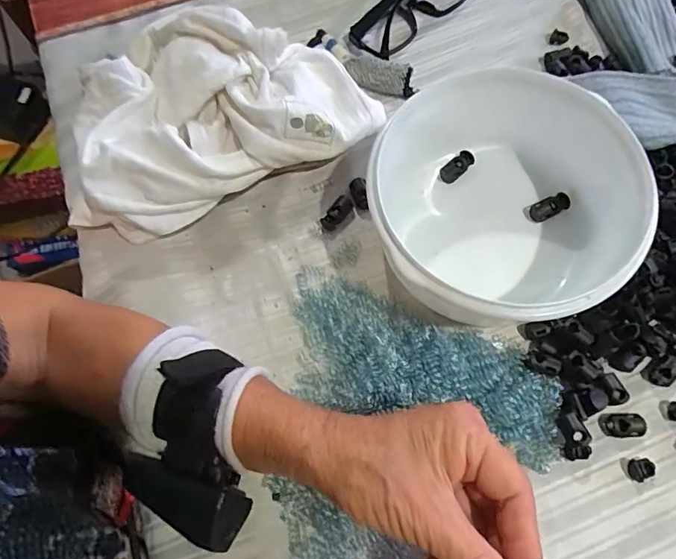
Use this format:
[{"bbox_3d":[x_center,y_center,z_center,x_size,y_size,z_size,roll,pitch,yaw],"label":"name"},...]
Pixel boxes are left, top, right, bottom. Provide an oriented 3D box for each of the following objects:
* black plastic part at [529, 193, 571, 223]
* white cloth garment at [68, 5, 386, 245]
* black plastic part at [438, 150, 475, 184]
[{"bbox_3d":[0.153,-0.052,0.348,0.029,0.010,0.013,-23,69,-7],"label":"black plastic part"},{"bbox_3d":[-0.103,-0.135,0.364,0.232,0.057,0.165,-27,70,-9],"label":"white cloth garment"},{"bbox_3d":[0.091,-0.085,0.363,0.029,0.008,0.014,-34,71,-11],"label":"black plastic part"}]

